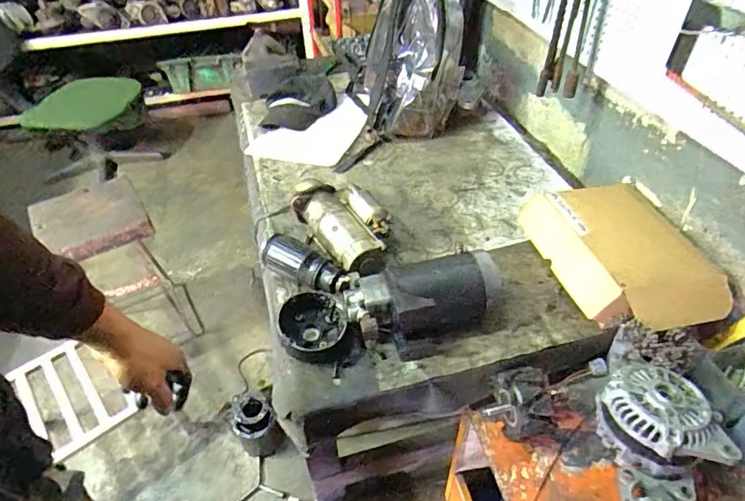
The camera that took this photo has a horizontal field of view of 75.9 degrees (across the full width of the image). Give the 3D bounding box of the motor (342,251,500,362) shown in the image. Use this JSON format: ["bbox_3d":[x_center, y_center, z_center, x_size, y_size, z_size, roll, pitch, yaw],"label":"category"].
[{"bbox_3d":[0.084,0.083,0.792,0.249,0.117,0.127,-13,45,-10],"label":"motor"}]

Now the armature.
[{"bbox_3d":[-0.126,0.031,0.891,0.168,0.061,0.067,22,50,23],"label":"armature"}]

